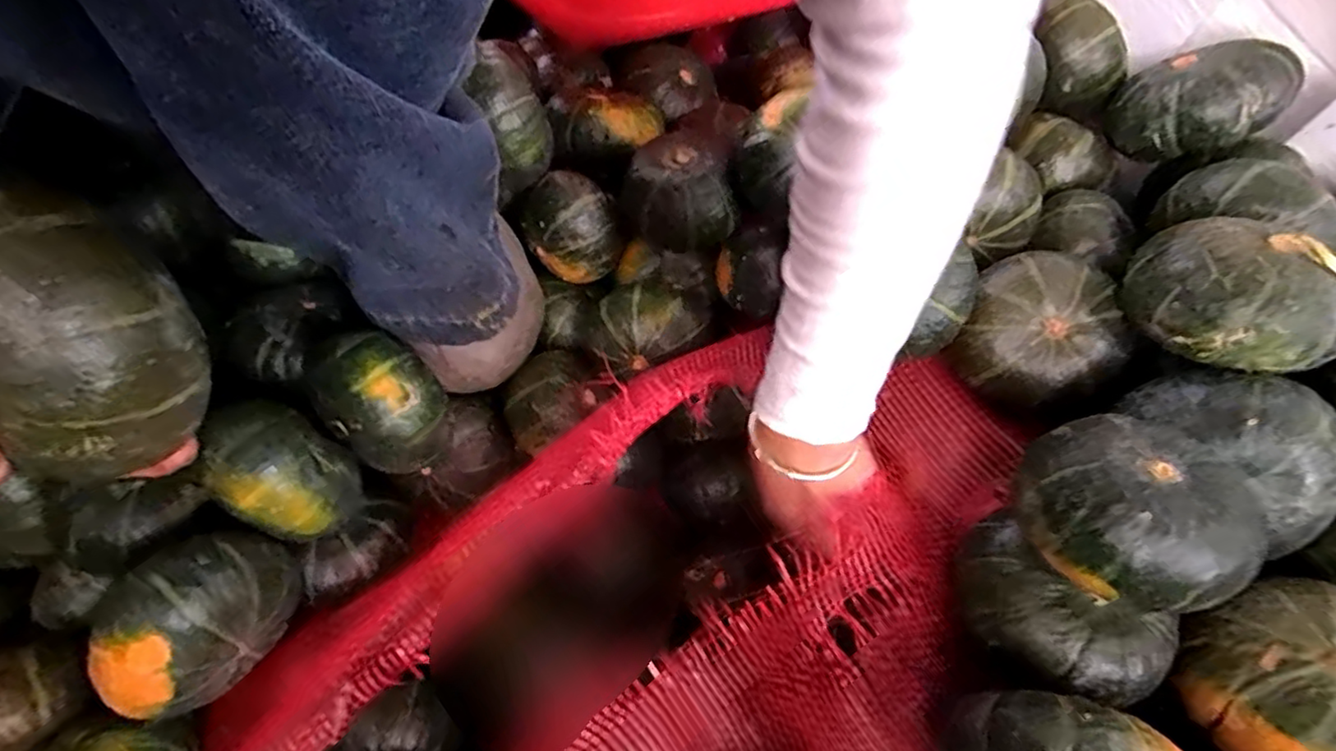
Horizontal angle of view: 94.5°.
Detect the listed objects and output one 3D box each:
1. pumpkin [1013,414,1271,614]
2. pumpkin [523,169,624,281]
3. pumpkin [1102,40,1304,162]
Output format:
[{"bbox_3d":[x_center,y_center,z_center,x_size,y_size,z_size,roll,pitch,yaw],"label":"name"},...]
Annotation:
[{"bbox_3d":[0.203,0.062,0.281,0.075,0.064,0.087,-10,66,-5],"label":"pumpkin"},{"bbox_3d":[-0.070,-0.111,0.473,0.064,0.066,0.056,37,71,15],"label":"pumpkin"},{"bbox_3d":[0.363,-0.190,0.427,0.084,0.074,0.074,35,70,14],"label":"pumpkin"}]

